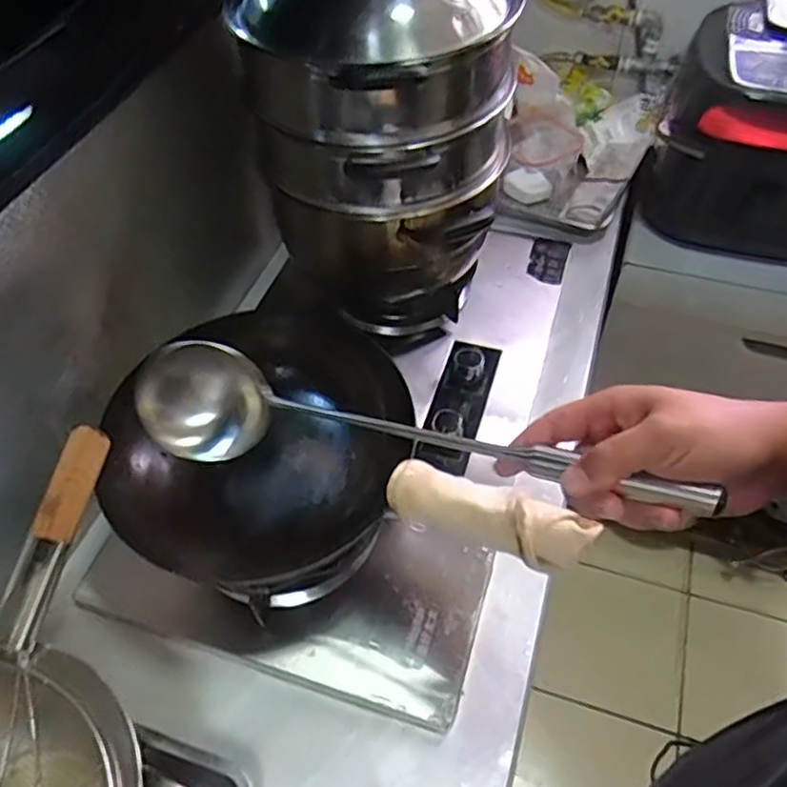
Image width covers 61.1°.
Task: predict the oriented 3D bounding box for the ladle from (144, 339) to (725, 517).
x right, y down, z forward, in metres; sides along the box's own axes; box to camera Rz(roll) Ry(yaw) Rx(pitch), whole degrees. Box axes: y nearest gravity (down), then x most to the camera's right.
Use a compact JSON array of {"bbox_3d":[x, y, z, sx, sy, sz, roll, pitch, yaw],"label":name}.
[{"bbox_3d":[-0.008,0.030,0.477,0.438,0.093,0.071,9,50,29],"label":"ladle"}]

